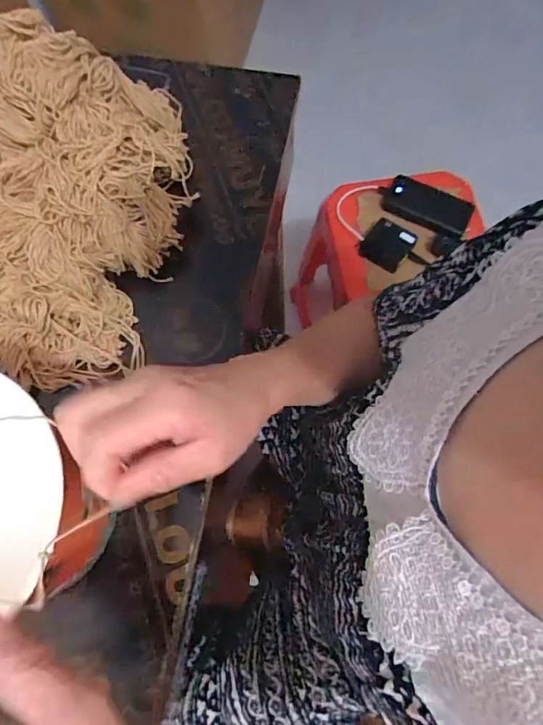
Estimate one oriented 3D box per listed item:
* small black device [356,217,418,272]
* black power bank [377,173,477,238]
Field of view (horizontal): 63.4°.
[{"bbox_3d":[0.205,-0.208,0.778,0.076,0.020,0.083,35,76,11],"label":"small black device"},{"bbox_3d":[0.285,-0.286,0.804,0.155,0.018,0.084,27,75,9],"label":"black power bank"}]

